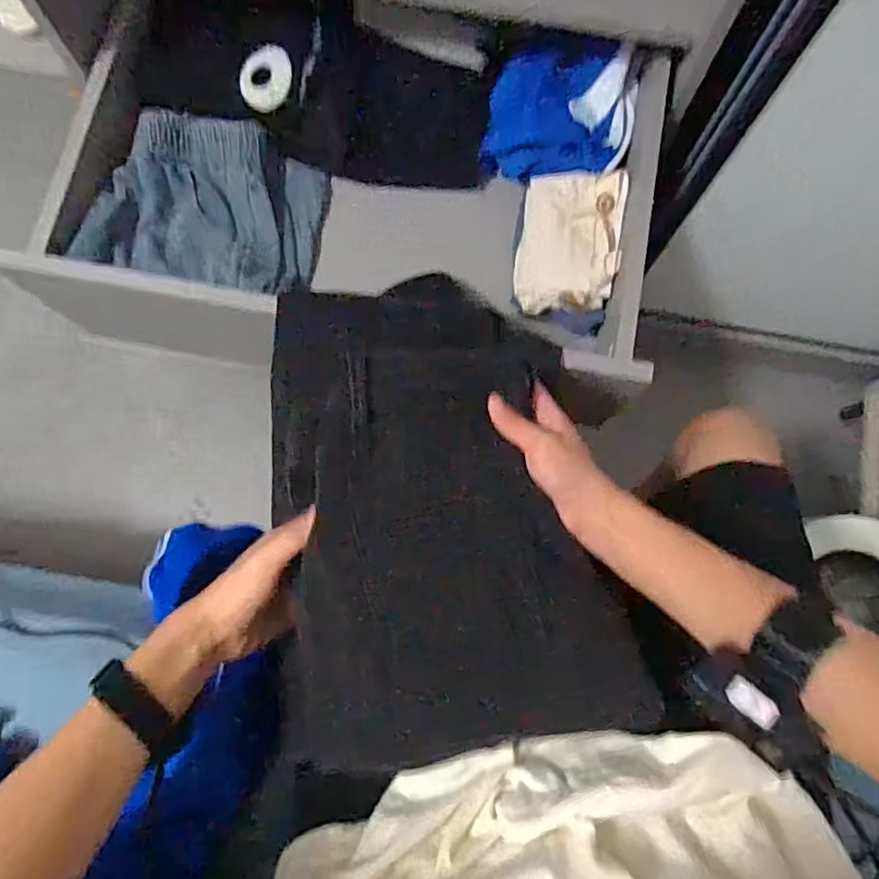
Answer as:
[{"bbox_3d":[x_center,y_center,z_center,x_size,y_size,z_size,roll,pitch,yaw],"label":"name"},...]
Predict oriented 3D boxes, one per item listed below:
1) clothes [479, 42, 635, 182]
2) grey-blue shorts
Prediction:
[{"bbox_3d":[0.151,-0.411,0.781,0.172,0.090,0.137,9,77,1],"label":"clothes"},{"bbox_3d":[-0.273,-0.281,0.758,0.234,0.084,0.205,9,77,1],"label":"grey-blue shorts"}]

